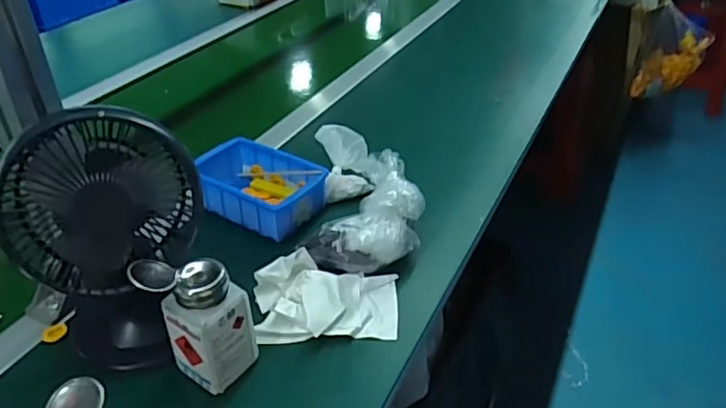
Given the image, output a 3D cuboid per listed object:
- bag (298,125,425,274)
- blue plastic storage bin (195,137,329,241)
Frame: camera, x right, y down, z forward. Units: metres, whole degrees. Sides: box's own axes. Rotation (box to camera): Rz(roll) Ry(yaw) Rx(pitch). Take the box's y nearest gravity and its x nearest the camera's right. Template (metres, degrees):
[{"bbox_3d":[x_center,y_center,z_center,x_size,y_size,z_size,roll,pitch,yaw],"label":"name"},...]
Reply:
[{"bbox_3d":[0.003,-0.015,0.635,0.116,0.055,0.203,2,36,3],"label":"bag"},{"bbox_3d":[-0.120,-0.018,0.652,0.139,0.046,0.102,21,41,26],"label":"blue plastic storage bin"}]

